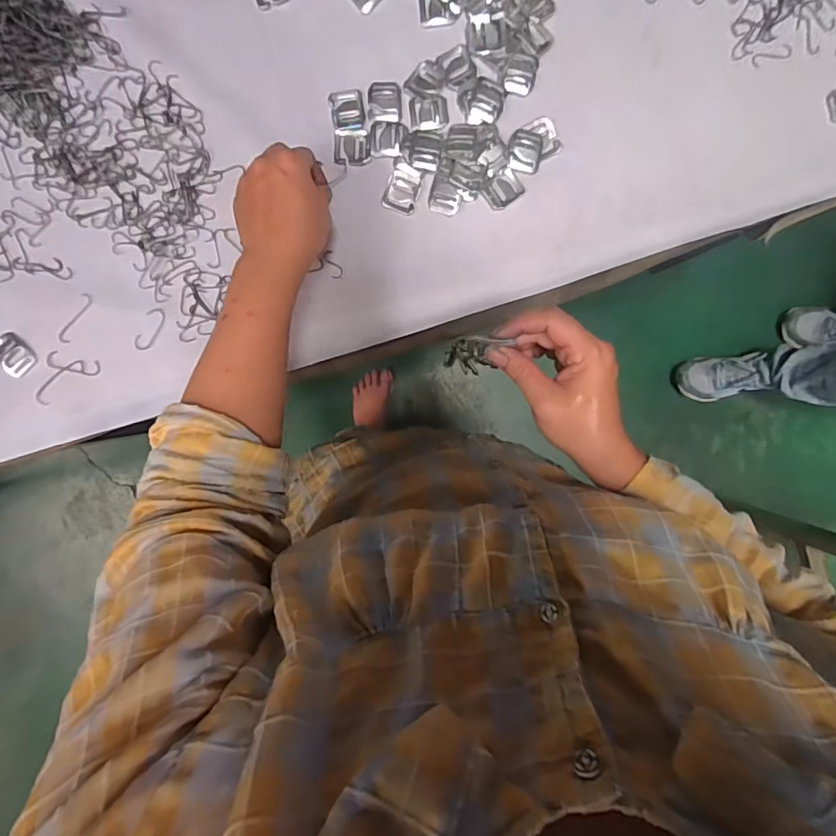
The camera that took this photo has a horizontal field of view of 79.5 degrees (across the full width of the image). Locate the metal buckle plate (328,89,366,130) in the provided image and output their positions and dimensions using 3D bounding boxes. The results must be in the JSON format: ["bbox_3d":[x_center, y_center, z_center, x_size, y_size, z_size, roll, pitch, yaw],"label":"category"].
[{"bbox_3d":[-0.064,-0.281,0.459,0.030,0.005,0.033,-9,94,-1],"label":"metal buckle plate"}]

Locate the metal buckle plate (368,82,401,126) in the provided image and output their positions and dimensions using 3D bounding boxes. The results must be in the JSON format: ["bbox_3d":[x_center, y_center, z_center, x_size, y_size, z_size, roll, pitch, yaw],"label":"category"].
[{"bbox_3d":[-0.031,-0.291,0.462,0.030,0.004,0.036,-1,94,-2],"label":"metal buckle plate"}]

